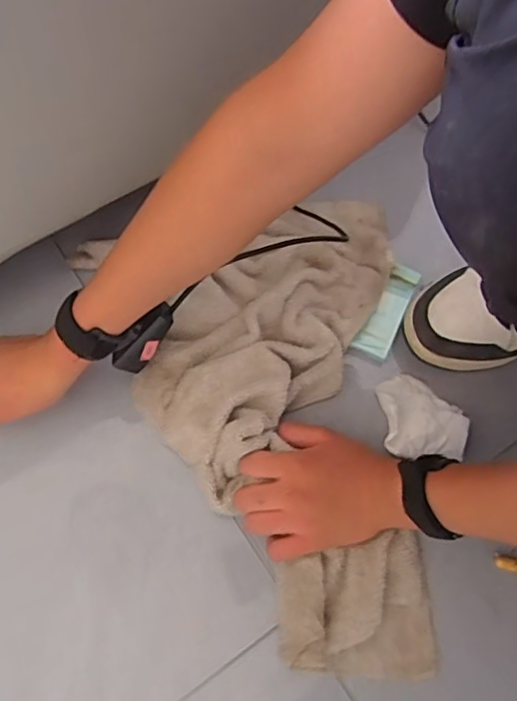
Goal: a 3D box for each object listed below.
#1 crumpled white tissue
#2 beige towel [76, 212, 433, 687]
[{"bbox_3d":[0.160,0.061,0.542,0.082,0.028,0.083,2,67,-1],"label":"crumpled white tissue"},{"bbox_3d":[0.038,0.057,0.523,0.286,0.054,0.454,-13,68,-7],"label":"beige towel"}]

